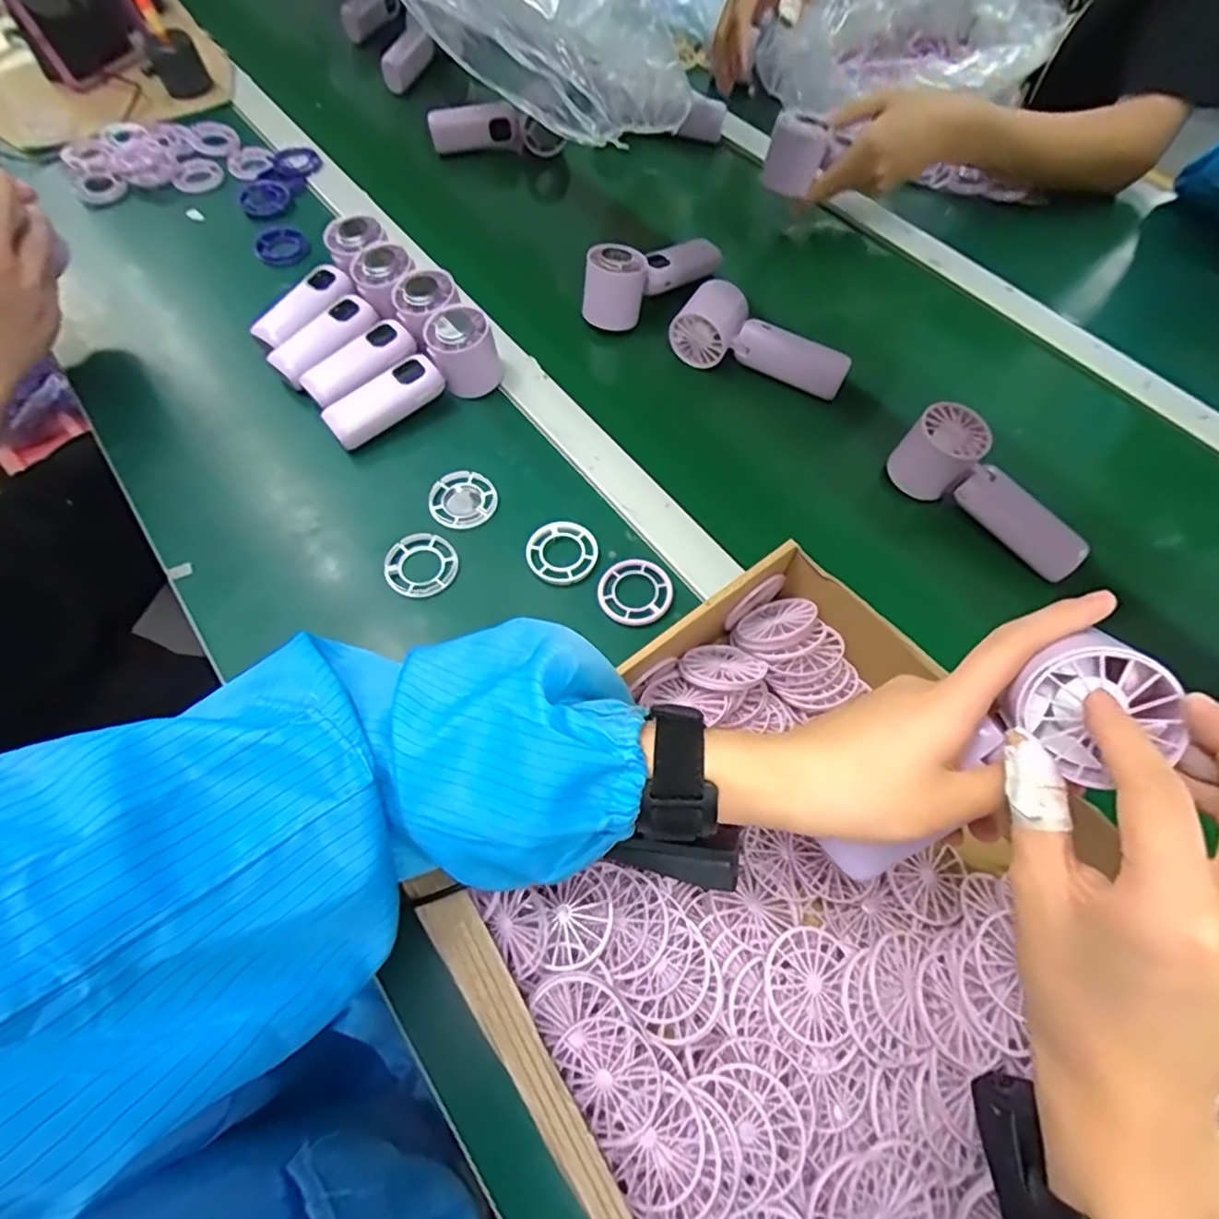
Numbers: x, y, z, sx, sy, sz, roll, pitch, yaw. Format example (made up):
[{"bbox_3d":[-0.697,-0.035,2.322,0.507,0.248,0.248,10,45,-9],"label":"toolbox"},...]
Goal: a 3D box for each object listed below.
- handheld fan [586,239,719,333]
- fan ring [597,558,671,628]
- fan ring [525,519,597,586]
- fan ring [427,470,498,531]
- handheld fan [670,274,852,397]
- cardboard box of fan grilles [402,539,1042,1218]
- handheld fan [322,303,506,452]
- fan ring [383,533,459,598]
[{"bbox_3d":[0.039,-0.325,0.603,0.154,0.057,0.049,-38,69,-17],"label":"handheld fan"},{"bbox_3d":[0.019,-0.013,0.461,0.053,0.005,0.054,0,63,0],"label":"fan ring"},{"bbox_3d":[-0.036,-0.043,0.476,0.051,0.007,0.053,0,63,0],"label":"fan ring"},{"bbox_3d":[-0.116,-0.087,0.500,0.052,0.007,0.052,0,63,0],"label":"fan ring"},{"bbox_3d":[0.137,-0.238,0.565,0.153,0.044,0.057,27,66,13],"label":"handheld fan"},{"bbox_3d":[0.120,0.162,0.321,0.336,0.083,0.370,-36,69,-17],"label":"cardboard box of fan grilles"},{"bbox_3d":[-0.162,-0.193,0.526,0.155,0.055,0.053,-42,70,-19],"label":"handheld fan"},{"bbox_3d":[-0.139,-0.033,0.470,0.050,0.007,0.052,0,63,0],"label":"fan ring"}]

